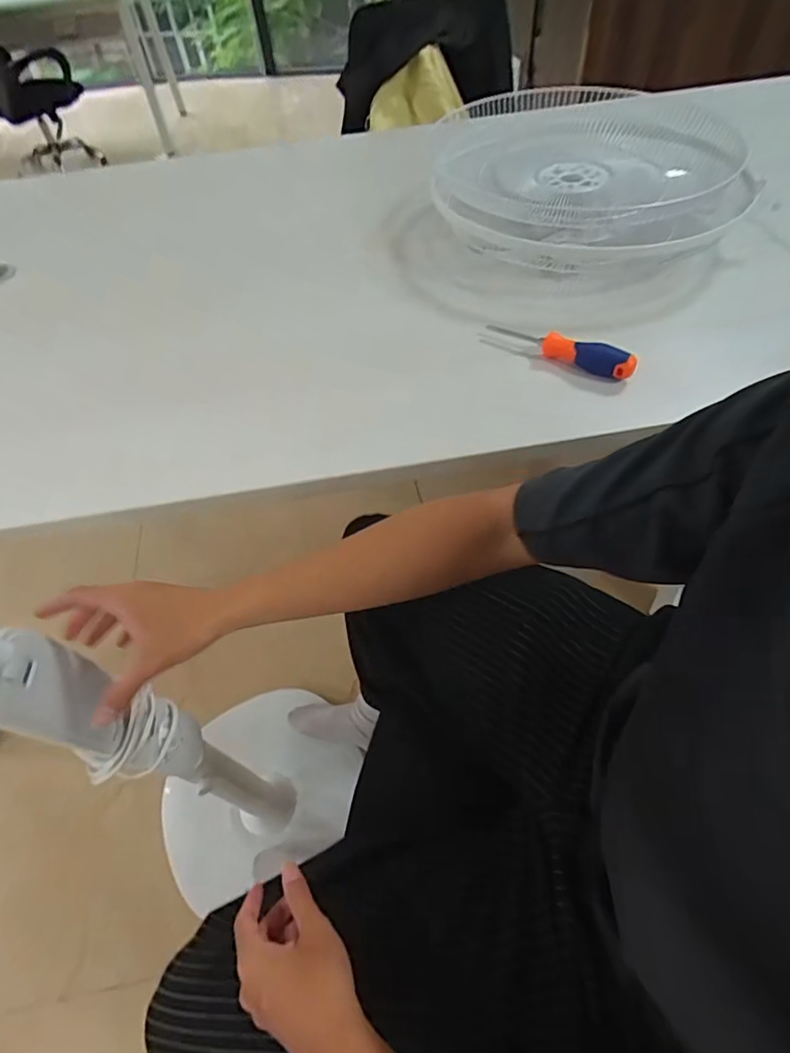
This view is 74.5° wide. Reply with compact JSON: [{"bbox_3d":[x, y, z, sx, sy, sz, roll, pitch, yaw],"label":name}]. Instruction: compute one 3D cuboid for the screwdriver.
[{"bbox_3d":[0.193,-0.215,0.610,0.177,0.026,0.026,30,61,23],"label":"screwdriver"}]

